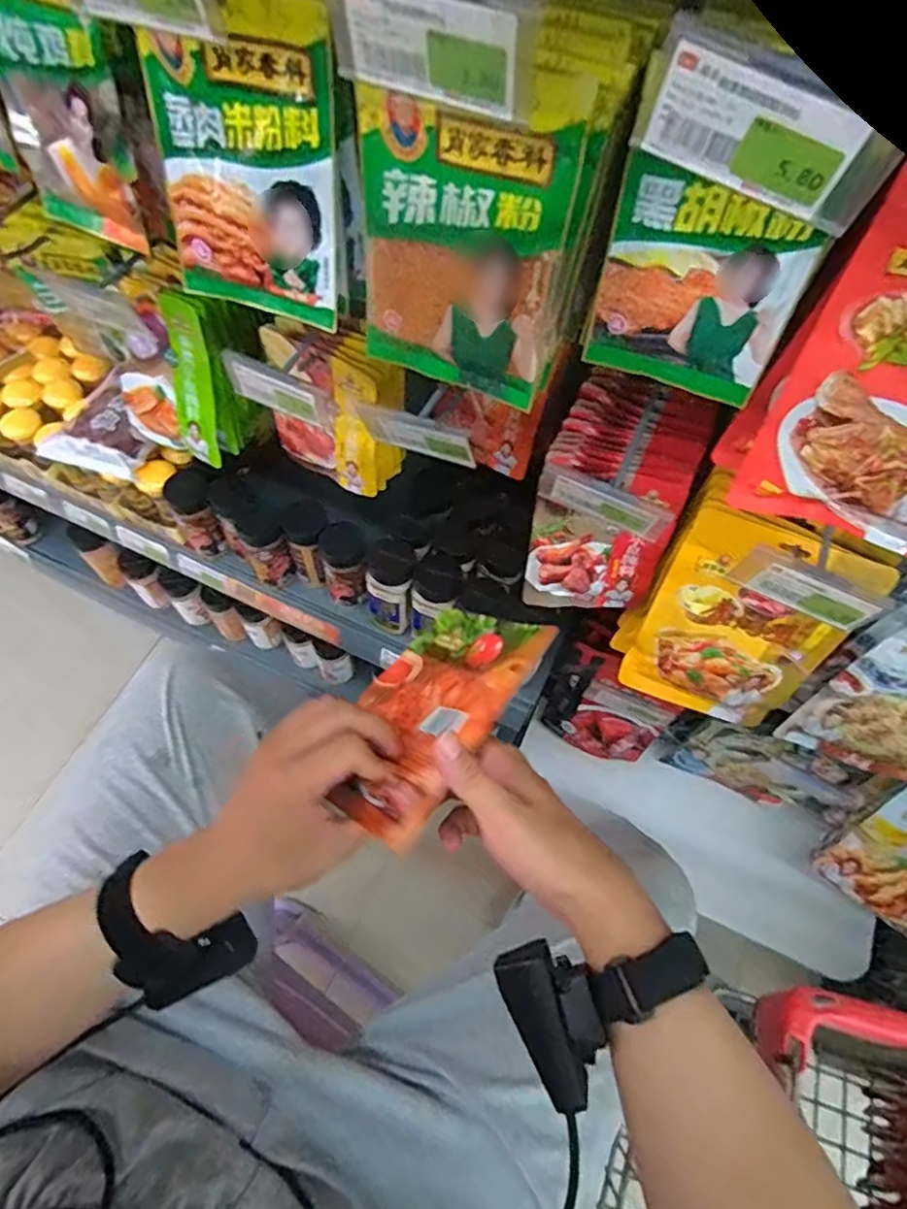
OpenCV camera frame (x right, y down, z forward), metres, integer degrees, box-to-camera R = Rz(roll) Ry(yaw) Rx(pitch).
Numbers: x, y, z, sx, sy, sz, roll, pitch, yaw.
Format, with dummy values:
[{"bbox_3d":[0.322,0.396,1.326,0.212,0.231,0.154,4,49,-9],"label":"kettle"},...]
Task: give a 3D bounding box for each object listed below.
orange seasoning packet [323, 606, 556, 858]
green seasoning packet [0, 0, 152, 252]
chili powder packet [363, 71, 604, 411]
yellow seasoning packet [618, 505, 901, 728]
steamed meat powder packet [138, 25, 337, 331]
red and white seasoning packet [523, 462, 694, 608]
[{"bbox_3d":[-0.017,0.072,0.424,0.124,0.014,0.173,10,52,48],"label":"orange seasoning packet"},{"bbox_3d":[-0.289,-0.349,0.446,0.127,0.147,0.022,22,55,10],"label":"green seasoning packet"},{"bbox_3d":[0.001,-0.231,0.399,0.138,0.188,0.012,24,55,12],"label":"chili powder packet"},{"bbox_3d":[0.260,0.028,0.560,0.153,0.233,0.015,21,45,10],"label":"yellow seasoning packet"},{"bbox_3d":[-0.143,-0.288,0.423,0.122,0.172,0.013,13,53,1],"label":"steamed meat powder packet"},{"bbox_3d":[0.136,-0.056,0.573,0.123,0.174,0.016,6,49,3],"label":"red and white seasoning packet"}]

